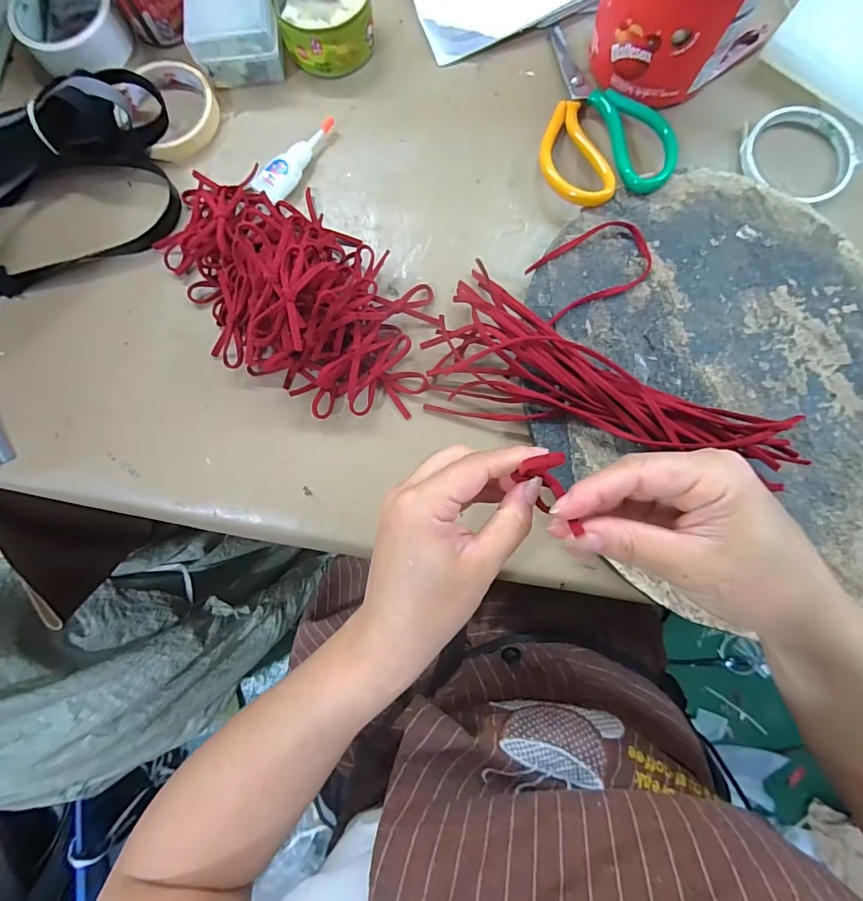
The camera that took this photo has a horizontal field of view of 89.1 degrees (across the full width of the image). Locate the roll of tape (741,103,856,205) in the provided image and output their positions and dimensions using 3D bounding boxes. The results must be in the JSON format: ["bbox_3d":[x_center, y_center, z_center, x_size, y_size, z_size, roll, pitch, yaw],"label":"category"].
[{"bbox_3d":[0.307,-0.244,0.365,0.087,0.013,0.088,0,82,3],"label":"roll of tape"}]

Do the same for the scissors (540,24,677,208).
[{"bbox_3d":[0.123,-0.283,0.368,0.094,0.026,0.176,-25,82,-1],"label":"scissors"}]

